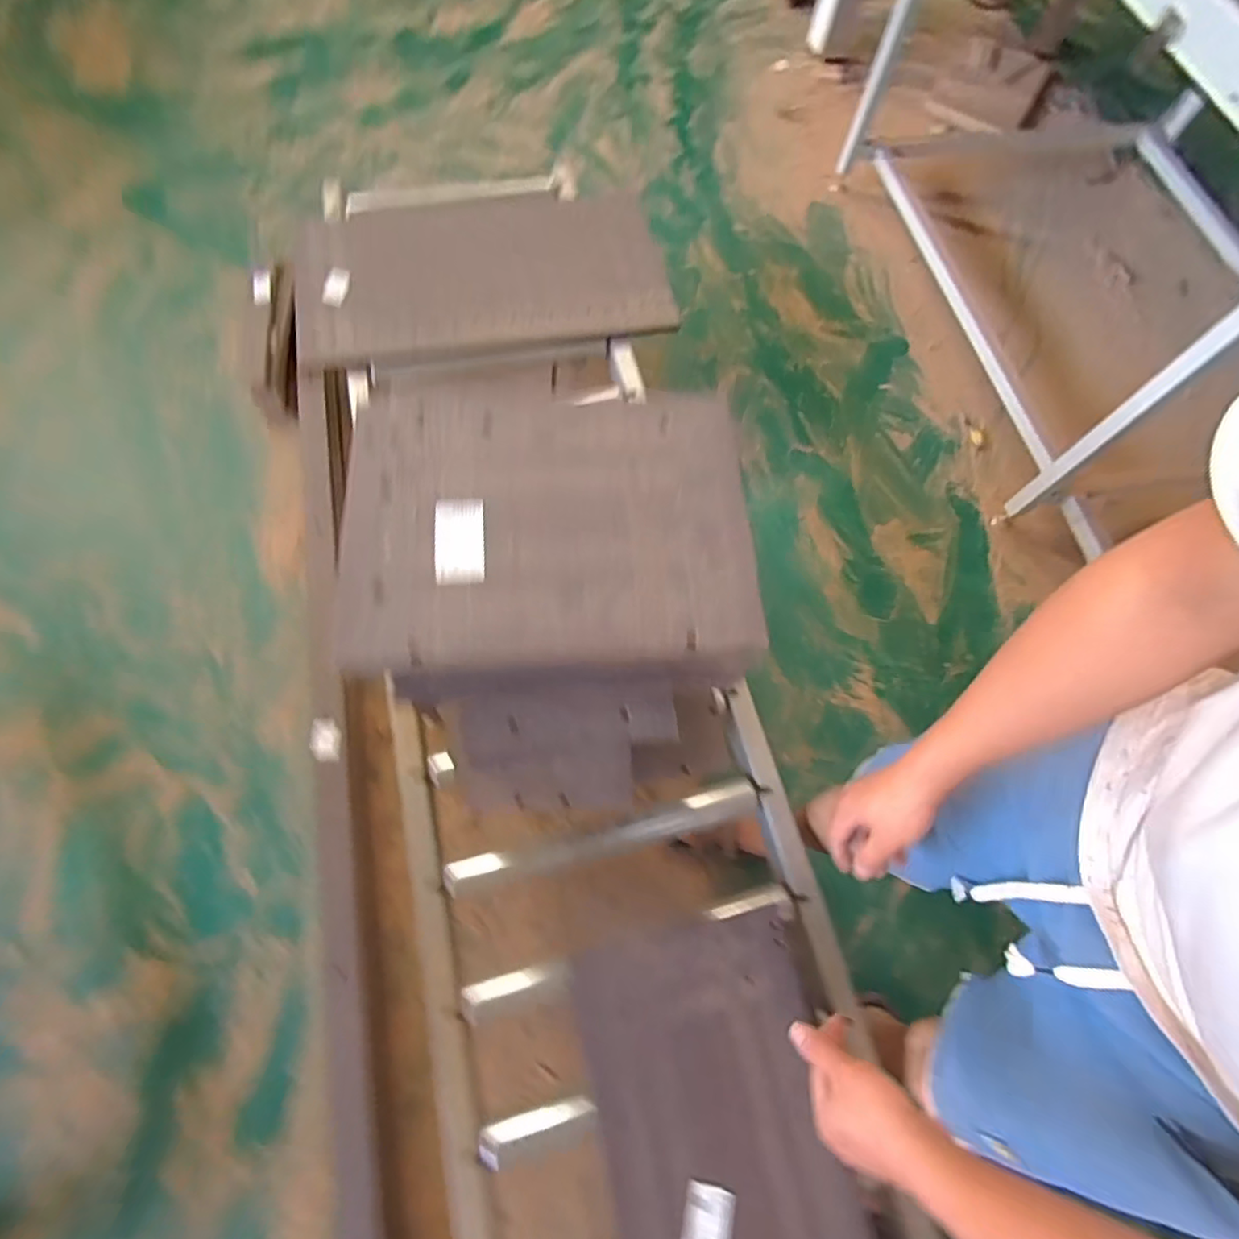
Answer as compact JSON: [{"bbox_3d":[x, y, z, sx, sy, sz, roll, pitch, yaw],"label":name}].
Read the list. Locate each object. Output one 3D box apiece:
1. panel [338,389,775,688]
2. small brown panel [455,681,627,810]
[{"bbox_3d":[-0.063,-0.081,0.531,0.343,0.031,0.276,-3,68,-4],"label":"panel"},{"bbox_3d":[-0.086,0.153,0.728,0.195,0.008,0.142,-3,82,-7],"label":"small brown panel"}]

